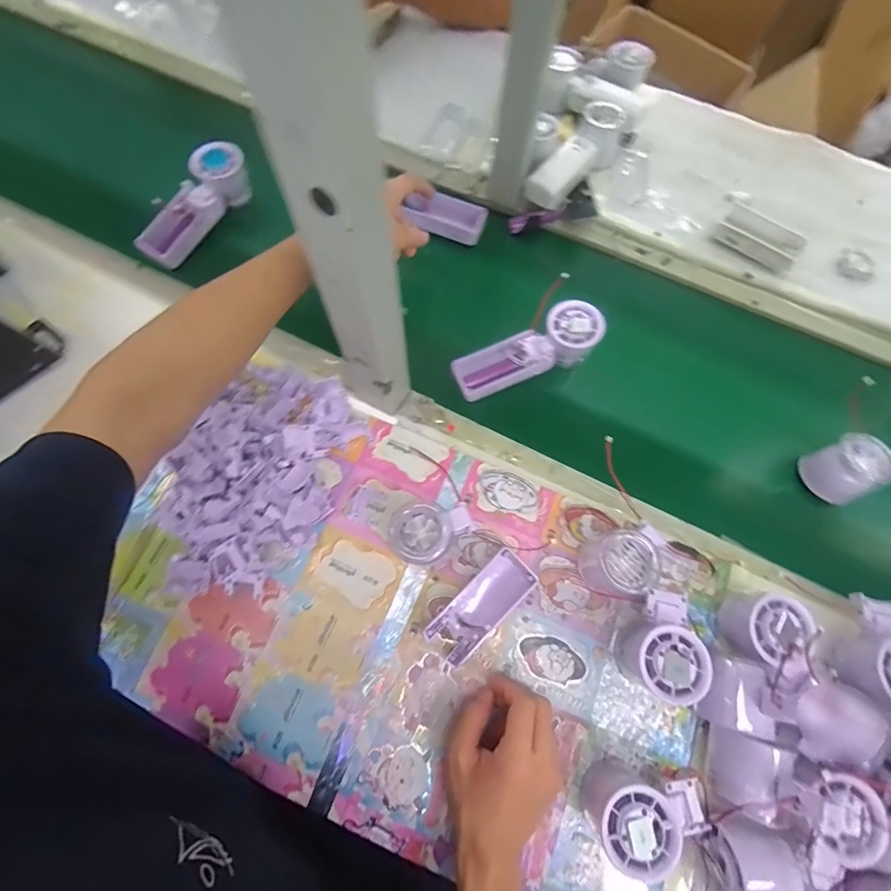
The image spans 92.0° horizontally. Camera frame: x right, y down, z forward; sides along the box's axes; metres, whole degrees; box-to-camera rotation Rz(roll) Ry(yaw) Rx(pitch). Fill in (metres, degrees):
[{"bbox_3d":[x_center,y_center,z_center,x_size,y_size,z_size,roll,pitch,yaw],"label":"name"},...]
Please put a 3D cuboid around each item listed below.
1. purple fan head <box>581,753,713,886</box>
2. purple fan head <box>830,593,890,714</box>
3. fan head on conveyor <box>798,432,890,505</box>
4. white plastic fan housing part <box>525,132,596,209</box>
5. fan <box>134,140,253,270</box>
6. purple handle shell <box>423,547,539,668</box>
[{"bbox_3d":[0.158,0.294,0.340,0.089,0.055,0.060,7,72,-1],"label":"purple fan head"},{"bbox_3d":[0.389,0.184,0.379,0.057,0.052,0.092,25,73,5],"label":"purple fan head"},{"bbox_3d":[0.429,0.023,0.458,0.055,0.054,0.057,-26,76,-11],"label":"fan head on conveyor"},{"bbox_3d":[0.151,-0.358,0.562,0.046,0.033,0.102,36,74,8],"label":"white plastic fan housing part"},{"bbox_3d":[-0.322,-0.307,0.546,0.048,0.060,0.167,33,73,7],"label":"fan"},{"bbox_3d":[0.033,0.149,0.401,0.107,0.027,0.044,-43,79,-15],"label":"purple handle shell"}]

